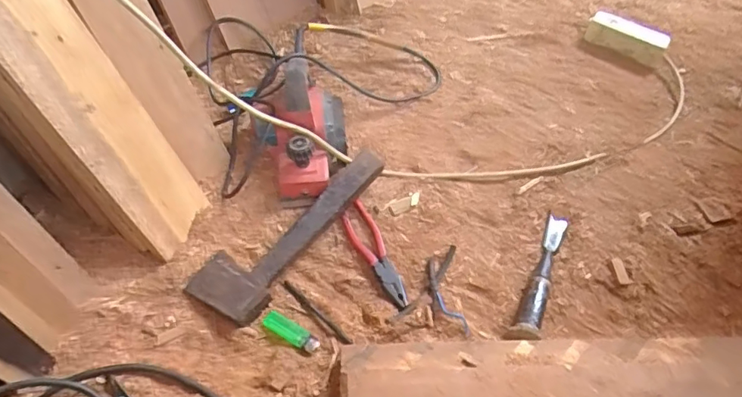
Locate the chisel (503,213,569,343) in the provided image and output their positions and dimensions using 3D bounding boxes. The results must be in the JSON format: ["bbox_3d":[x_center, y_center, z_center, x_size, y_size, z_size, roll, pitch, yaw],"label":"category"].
[{"bbox_3d":[0.244,0.105,0.764,0.037,0.030,0.233,21,54,13],"label":"chisel"}]

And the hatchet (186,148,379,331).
[{"bbox_3d":[-0.122,0.035,0.787,0.113,0.058,0.319,30,57,19],"label":"hatchet"}]

